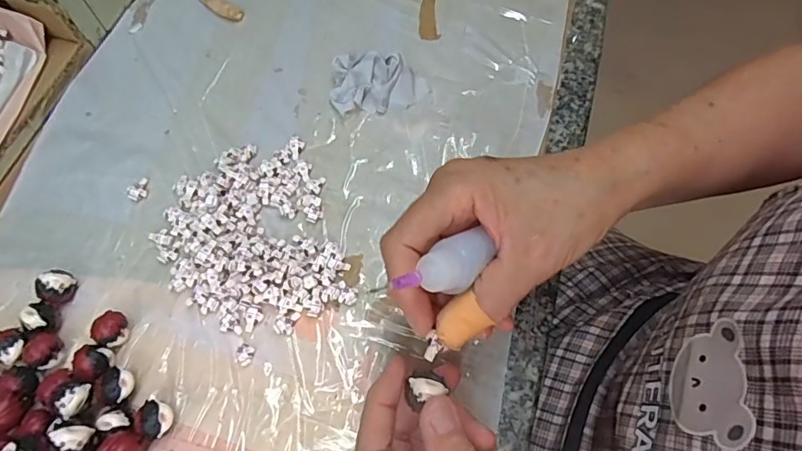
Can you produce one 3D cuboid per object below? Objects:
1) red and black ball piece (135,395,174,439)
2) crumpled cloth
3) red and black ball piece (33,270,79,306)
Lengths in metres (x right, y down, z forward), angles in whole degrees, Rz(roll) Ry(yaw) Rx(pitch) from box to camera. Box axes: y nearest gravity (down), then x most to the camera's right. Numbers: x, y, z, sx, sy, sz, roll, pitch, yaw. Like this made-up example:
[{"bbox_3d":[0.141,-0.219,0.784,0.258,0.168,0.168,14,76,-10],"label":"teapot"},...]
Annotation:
[{"bbox_3d":[-0.132,0.105,0.263,0.018,0.018,0.017,26,68,11],"label":"red and black ball piece"},{"bbox_3d":[-0.015,-0.109,0.358,0.070,0.026,0.049,2,65,0],"label":"crumpled cloth"},{"bbox_3d":[-0.210,0.038,0.296,0.016,0.019,0.020,24,67,10],"label":"red and black ball piece"}]

